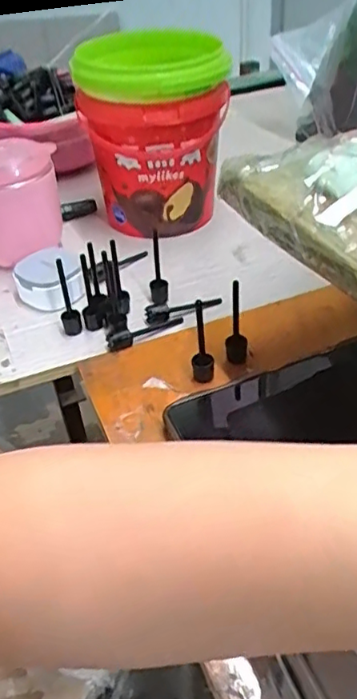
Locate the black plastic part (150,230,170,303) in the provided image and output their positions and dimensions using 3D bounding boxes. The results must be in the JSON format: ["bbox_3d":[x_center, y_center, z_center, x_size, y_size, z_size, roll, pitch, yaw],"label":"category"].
[{"bbox_3d":[-0.016,-0.063,0.471,0.014,0.061,0.017,-8,40,-5],"label":"black plastic part"}]

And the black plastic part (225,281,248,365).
[{"bbox_3d":[0.040,-0.014,0.403,0.015,0.070,0.011,0,40,5],"label":"black plastic part"}]

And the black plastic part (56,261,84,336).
[{"bbox_3d":[-0.082,-0.038,0.437,0.014,0.070,0.019,-11,40,-8],"label":"black plastic part"}]

